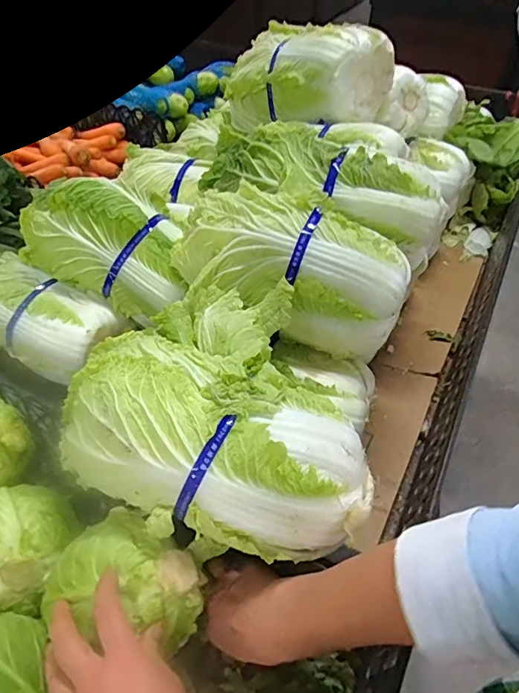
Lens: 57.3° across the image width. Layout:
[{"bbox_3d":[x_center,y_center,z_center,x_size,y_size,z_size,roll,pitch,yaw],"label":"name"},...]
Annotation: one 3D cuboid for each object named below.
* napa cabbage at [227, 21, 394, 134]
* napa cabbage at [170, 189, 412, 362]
[{"bbox_3d":[0.078,-0.490,0.871,0.287,0.153,0.142,25,52,21],"label":"napa cabbage"},{"bbox_3d":[0.034,-0.101,0.572,0.280,0.126,0.153,18,49,16],"label":"napa cabbage"}]

